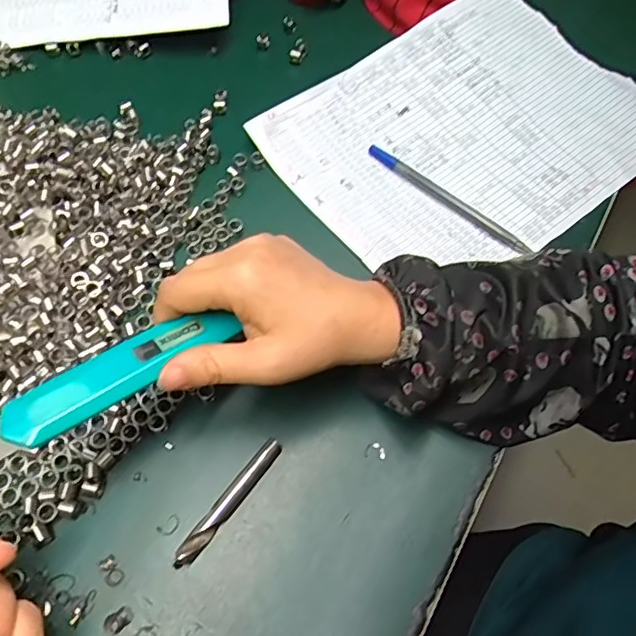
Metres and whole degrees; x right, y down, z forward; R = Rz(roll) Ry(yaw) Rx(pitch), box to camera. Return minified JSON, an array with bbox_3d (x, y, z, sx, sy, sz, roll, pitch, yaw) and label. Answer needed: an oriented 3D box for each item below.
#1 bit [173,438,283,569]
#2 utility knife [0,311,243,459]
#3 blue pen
[{"bbox_3d":[-0.048,0.098,0.299,0.011,0.012,0.079,35,66,15],"label":"bit"},{"bbox_3d":[-0.097,0.027,0.251,0.126,0.011,0.029,-31,67,-30],"label":"utility knife"},{"bbox_3d":[0.092,-0.088,0.399,0.129,0.007,0.011,38,66,16],"label":"blue pen"}]

